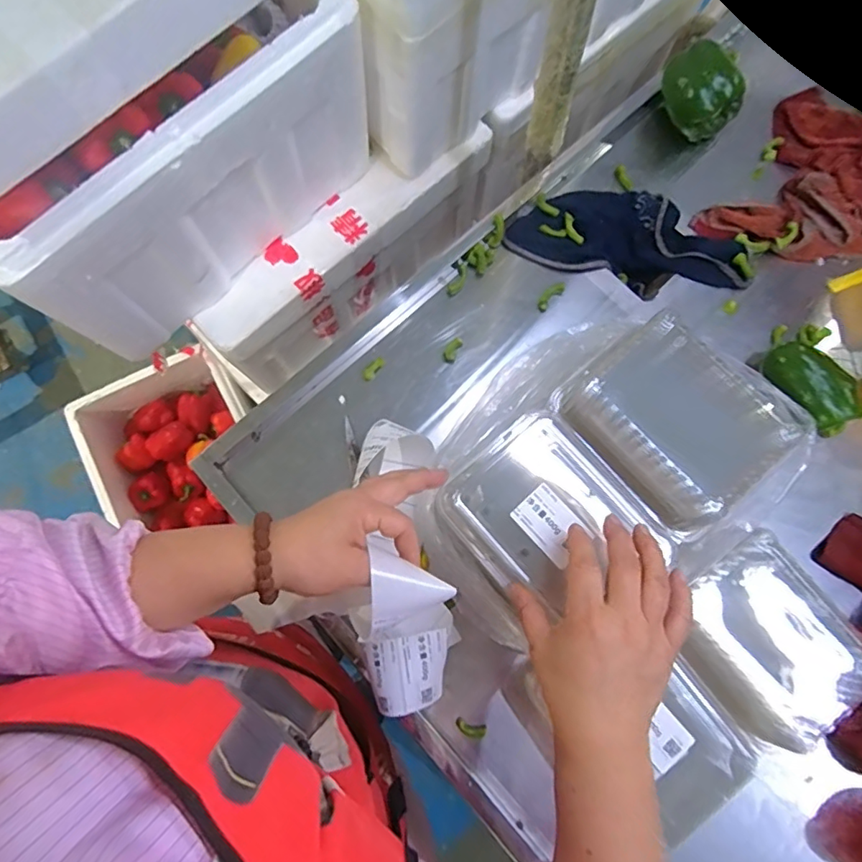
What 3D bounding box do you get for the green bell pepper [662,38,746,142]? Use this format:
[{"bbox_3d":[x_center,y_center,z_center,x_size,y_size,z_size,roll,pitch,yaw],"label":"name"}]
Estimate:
[{"bbox_3d":[0.321,-0.407,0.635,0.070,0.069,0.085,-24,78,-5],"label":"green bell pepper"}]

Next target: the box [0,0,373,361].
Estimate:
[{"bbox_3d":[-0.420,-0.446,0.602,0.543,0.323,0.426,43,81,9],"label":"box"}]

